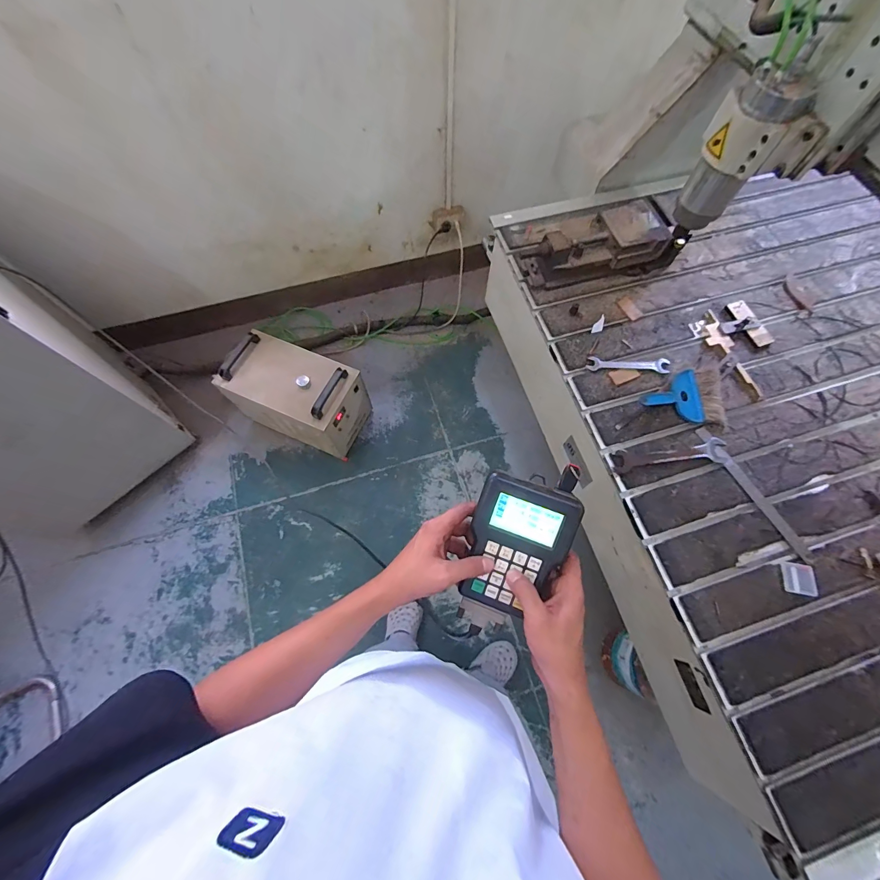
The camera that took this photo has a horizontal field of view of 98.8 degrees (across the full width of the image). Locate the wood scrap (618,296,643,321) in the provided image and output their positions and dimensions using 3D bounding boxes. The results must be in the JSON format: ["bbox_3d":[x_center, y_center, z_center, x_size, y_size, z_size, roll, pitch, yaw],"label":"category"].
[{"bbox_3d":[0.482,-0.333,0.956,0.040,0.004,0.069,-26,70,-10],"label":"wood scrap"}]

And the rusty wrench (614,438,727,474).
[{"bbox_3d":[0.494,0.033,0.807,0.242,0.016,0.051,-5,68,-2],"label":"rusty wrench"}]

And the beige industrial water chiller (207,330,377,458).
[{"bbox_3d":[-0.557,-0.166,1.492,0.457,0.363,0.258,22,69,8],"label":"beige industrial water chiller"}]

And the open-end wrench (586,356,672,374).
[{"bbox_3d":[0.447,-0.180,0.898,0.187,0.012,0.034,4,68,1],"label":"open-end wrench"}]

